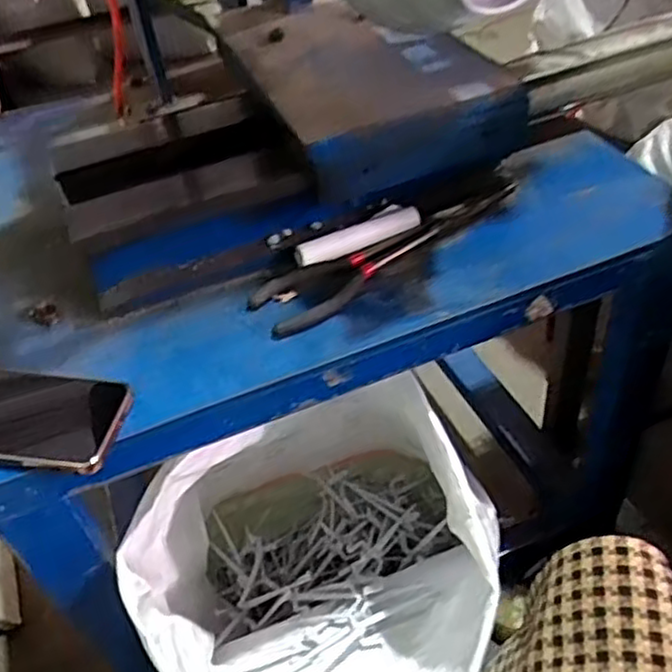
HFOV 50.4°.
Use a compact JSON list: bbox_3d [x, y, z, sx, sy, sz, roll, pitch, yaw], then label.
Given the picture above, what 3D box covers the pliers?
[{"bbox_3d":[0.054,-0.074,0.616,0.268,0.014,0.063,-26,47,-19],"label":"pliers"}]

